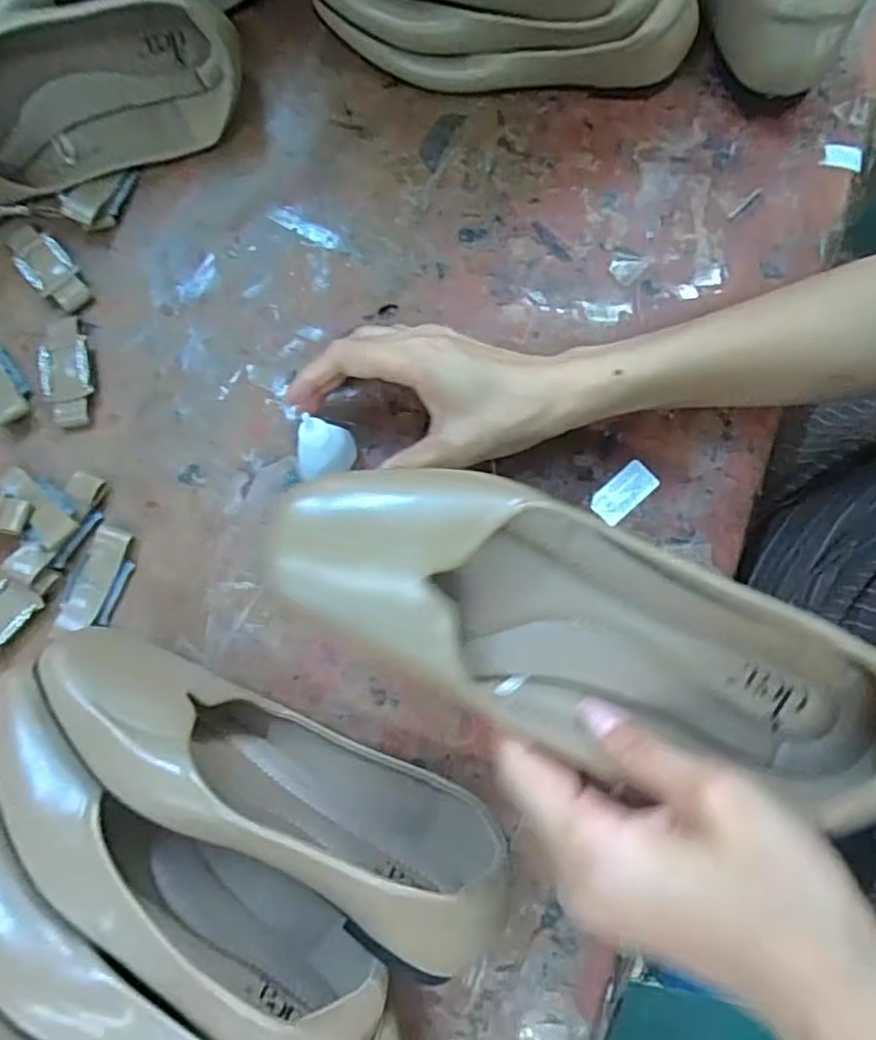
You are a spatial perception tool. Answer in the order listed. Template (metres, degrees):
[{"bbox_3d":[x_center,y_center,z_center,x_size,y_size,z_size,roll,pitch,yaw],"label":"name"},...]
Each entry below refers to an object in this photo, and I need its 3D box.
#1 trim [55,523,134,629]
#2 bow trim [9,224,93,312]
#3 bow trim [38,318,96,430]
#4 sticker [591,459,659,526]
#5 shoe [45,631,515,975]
[{"bbox_3d":[-0.189,0.033,0.361,0.028,0.005,0.059,17,79,4],"label":"trim"},{"bbox_3d":[-0.239,-0.155,0.397,0.029,0.009,0.063,-39,81,-7],"label":"bow trim"},{"bbox_3d":[-0.220,-0.089,0.385,0.029,0.011,0.067,-12,78,-2],"label":"bow trim"},{"bbox_3d":[0.108,-0.016,0.375,0.039,0.004,0.021,-40,80,-5],"label":"sticker"},{"bbox_3d":[-0.076,0.120,0.304,0.229,0.086,0.065,29,80,6],"label":"shoe"}]

